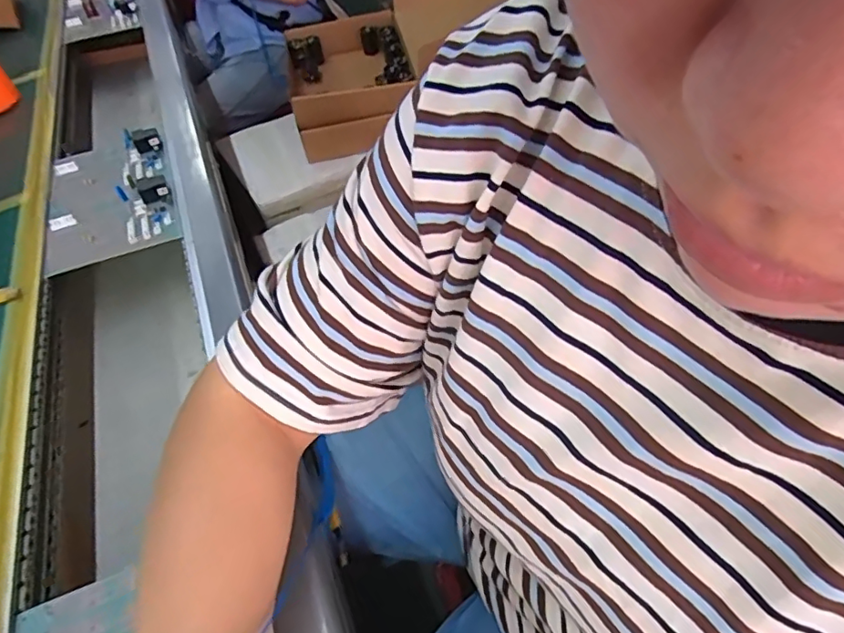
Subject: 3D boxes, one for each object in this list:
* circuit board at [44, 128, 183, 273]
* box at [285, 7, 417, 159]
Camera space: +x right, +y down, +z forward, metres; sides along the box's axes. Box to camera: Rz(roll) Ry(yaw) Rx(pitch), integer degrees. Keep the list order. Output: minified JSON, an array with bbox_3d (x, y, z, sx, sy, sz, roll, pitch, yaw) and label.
[{"bbox_3d":[-0.383,-0.154,0.663,0.143,0.024,0.239,-21,48,-11],"label":"circuit board"},{"bbox_3d":[-0.147,-0.490,1.145,0.241,0.128,0.327,-12,46,-4],"label":"box"}]

